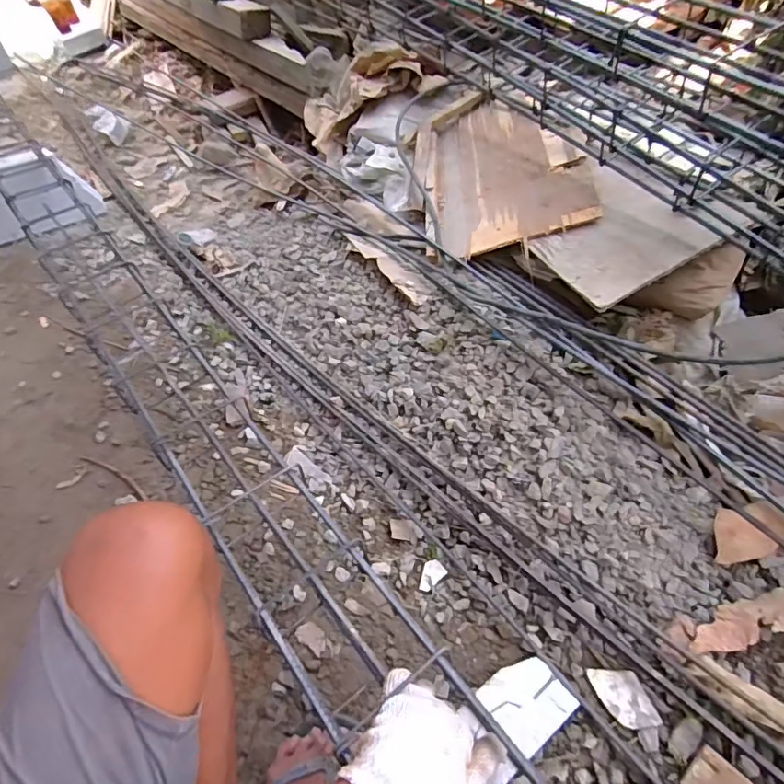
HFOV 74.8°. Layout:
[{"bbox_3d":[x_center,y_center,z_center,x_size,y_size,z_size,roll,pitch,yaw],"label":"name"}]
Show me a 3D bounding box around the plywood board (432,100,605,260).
[{"bbox_3d":[0.216,-0.456,1.027,0.279,0.032,0.418,-16,58,19],"label":"plywood board"}]

